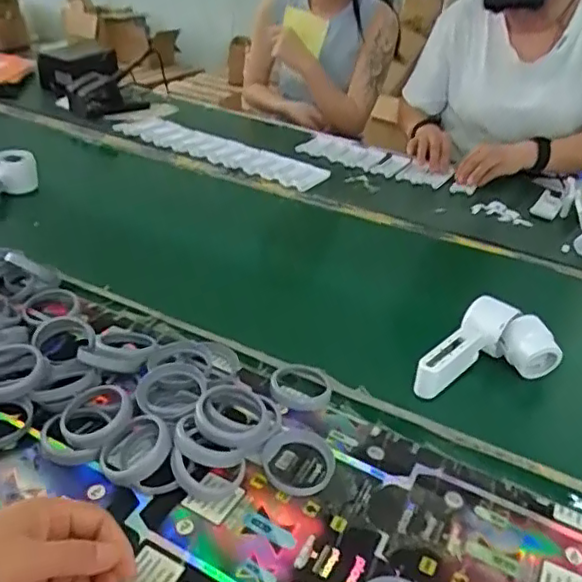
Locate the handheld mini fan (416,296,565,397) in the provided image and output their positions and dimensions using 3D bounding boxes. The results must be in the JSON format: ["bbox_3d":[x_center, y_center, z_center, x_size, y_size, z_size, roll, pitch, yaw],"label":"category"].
[{"bbox_3d":[0.205,0.066,0.616,0.102,0.051,0.144,28,38,30],"label":"handheld mini fan"}]

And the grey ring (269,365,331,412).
[{"bbox_3d":[0.008,0.089,0.573,0.056,0.008,0.056,5,32,-3],"label":"grey ring"}]

